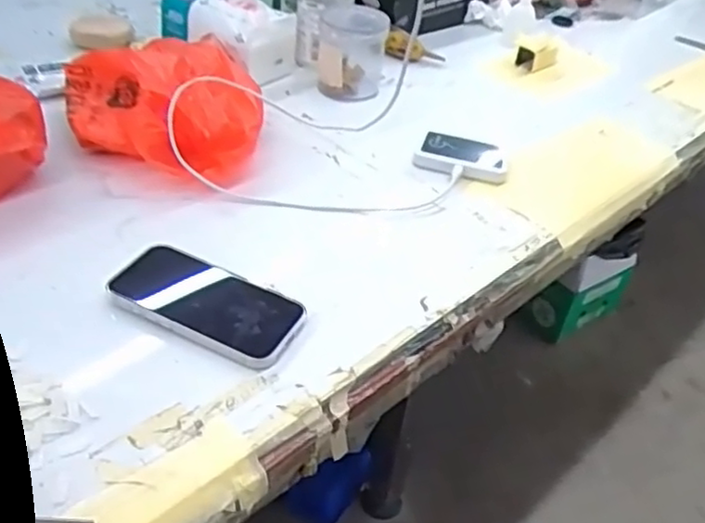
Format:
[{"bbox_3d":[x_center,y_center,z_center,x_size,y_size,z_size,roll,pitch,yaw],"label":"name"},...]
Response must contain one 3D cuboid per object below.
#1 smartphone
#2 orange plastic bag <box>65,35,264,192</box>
[{"bbox_3d":[-0.115,0.030,0.538,0.151,0.012,0.072,21,42,16],"label":"smartphone"},{"bbox_3d":[-0.190,-0.162,0.705,0.186,0.081,0.204,-8,43,-19],"label":"orange plastic bag"}]

